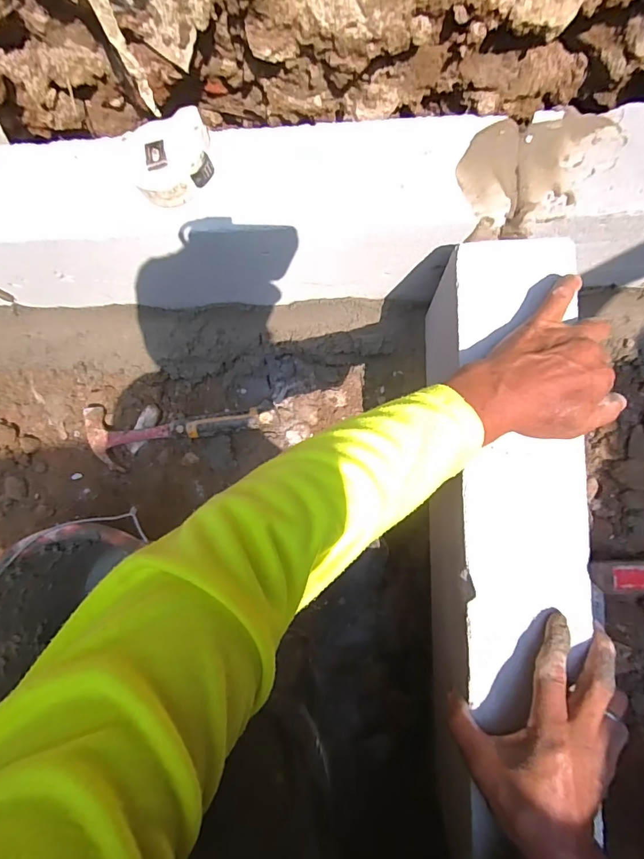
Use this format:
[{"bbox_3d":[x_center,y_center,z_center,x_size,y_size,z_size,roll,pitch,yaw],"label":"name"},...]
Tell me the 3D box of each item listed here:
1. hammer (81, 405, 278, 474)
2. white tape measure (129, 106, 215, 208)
[{"bbox_3d":[-0.209,0.014,0.618,0.263,0.028,0.087,0,84,6],"label":"hammer"},{"bbox_3d":[-0.133,-0.240,0.386,0.072,0.034,0.065,-18,83,4],"label":"white tape measure"}]

